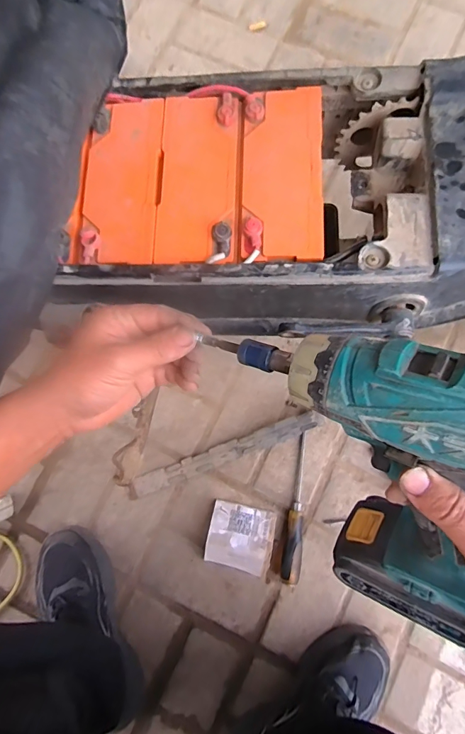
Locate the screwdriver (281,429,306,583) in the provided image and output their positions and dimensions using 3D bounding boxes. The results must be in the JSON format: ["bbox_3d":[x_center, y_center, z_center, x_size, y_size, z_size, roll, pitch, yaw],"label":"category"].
[{"bbox_3d":[0.097,0.214,0.631,0.025,0.023,0.219,6,80,2],"label":"screwdriver"}]

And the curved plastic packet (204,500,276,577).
[{"bbox_3d":[0.013,0.258,0.624,0.096,0.032,0.090,12,80,3],"label":"curved plastic packet"}]

